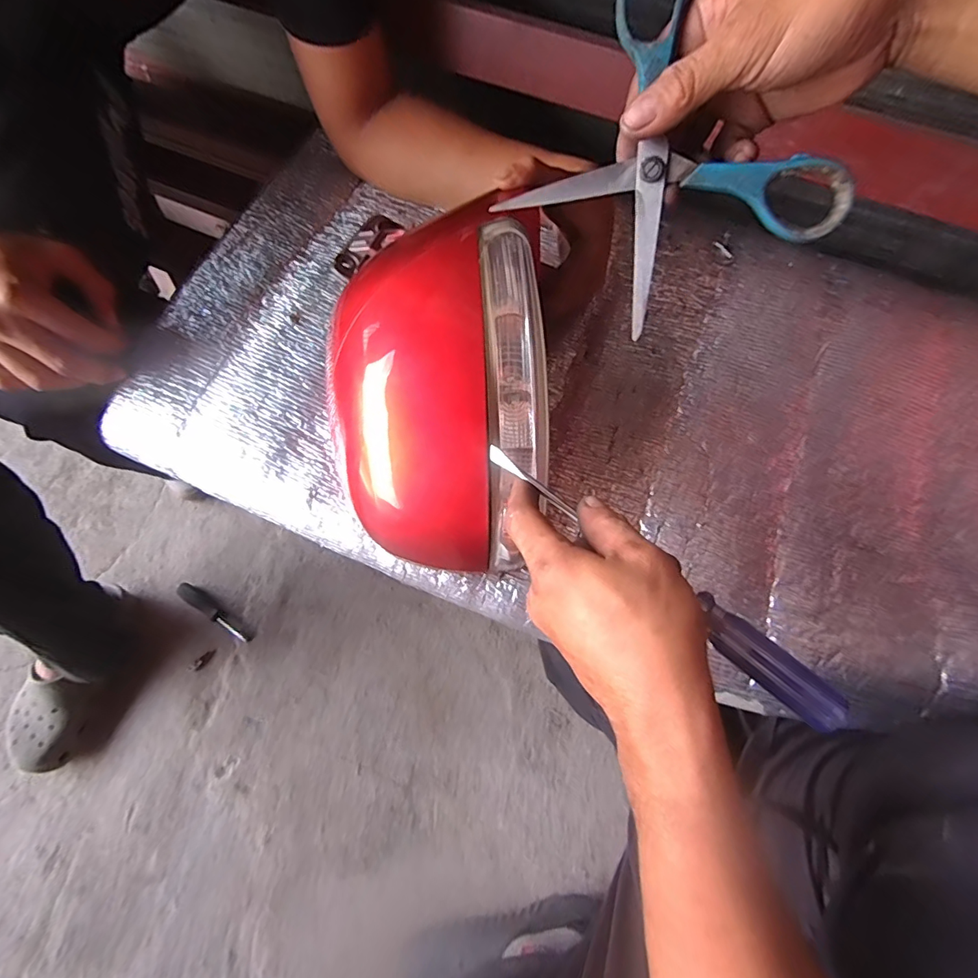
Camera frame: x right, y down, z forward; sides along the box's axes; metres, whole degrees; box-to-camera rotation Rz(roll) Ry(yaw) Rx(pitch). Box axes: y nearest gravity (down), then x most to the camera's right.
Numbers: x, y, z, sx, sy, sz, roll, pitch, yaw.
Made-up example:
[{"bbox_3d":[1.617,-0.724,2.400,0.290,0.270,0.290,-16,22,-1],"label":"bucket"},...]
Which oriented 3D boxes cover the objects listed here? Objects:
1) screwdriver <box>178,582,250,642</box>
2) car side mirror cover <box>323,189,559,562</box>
[{"bbox_3d":[-0.445,0.199,0.790,0.146,0.019,0.024,31,72,12],"label":"screwdriver"},{"bbox_3d":[-0.037,-0.072,0.352,0.158,0.092,0.243,-5,70,0],"label":"car side mirror cover"}]

